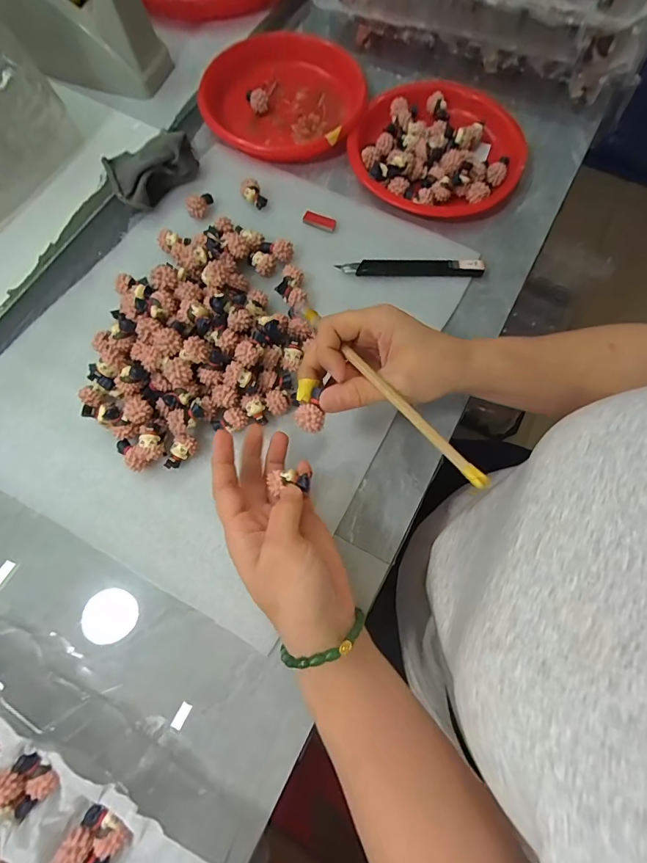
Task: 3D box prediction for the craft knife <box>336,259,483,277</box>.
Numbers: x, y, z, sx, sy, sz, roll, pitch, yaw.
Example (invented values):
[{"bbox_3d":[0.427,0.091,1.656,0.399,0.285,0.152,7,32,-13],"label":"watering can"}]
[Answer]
[{"bbox_3d":[0.084,-0.157,0.398,0.136,0.014,0.016,1,71,0],"label":"craft knife"}]

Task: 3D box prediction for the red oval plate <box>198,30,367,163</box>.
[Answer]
[{"bbox_3d":[-0.046,-0.365,0.452,0.168,0.029,0.157,13,72,4],"label":"red oval plate"}]

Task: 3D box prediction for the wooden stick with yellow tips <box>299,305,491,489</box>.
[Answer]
[{"bbox_3d":[0.037,-0.029,0.258,0.008,0.006,0.168,-35,64,-11],"label":"wooden stick with yellow tips"}]

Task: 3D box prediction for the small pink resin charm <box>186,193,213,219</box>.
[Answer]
[{"bbox_3d":[-0.121,-0.226,0.410,0.030,0.015,0.015,-41,76,-13],"label":"small pink resin charm"}]

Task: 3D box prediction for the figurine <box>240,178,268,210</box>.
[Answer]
[{"bbox_3d":[-0.070,-0.239,0.415,0.027,0.019,0.018,39,75,12],"label":"figurine"}]

